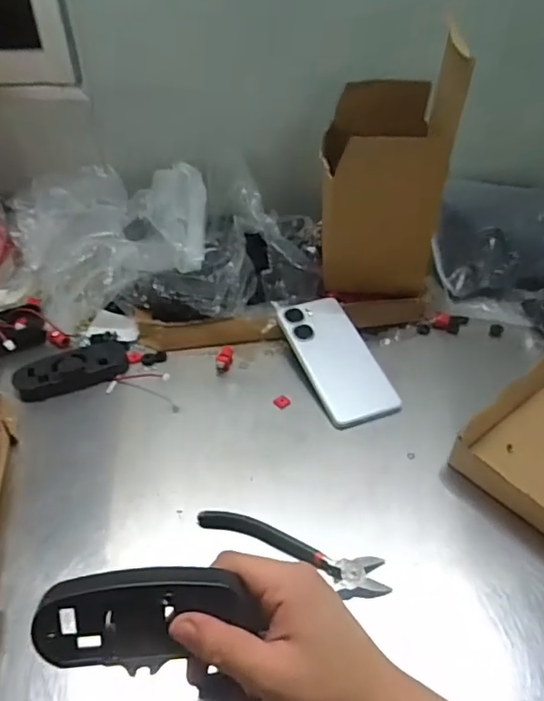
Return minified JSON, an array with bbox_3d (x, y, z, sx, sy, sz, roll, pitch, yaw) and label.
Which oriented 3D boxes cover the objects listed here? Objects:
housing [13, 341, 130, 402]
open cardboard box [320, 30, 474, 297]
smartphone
[{"bbox_3d":[-0.211,0.016,0.575,0.114,0.014,0.066,-16,41,-17],"label":"housing"},{"bbox_3d":[0.121,-0.200,0.618,0.126,0.236,0.148,0,39,1],"label":"open cardboard box"},{"bbox_3d":[0.066,0.005,0.567,0.074,0.009,0.164,-15,51,-12],"label":"smartphone"}]

